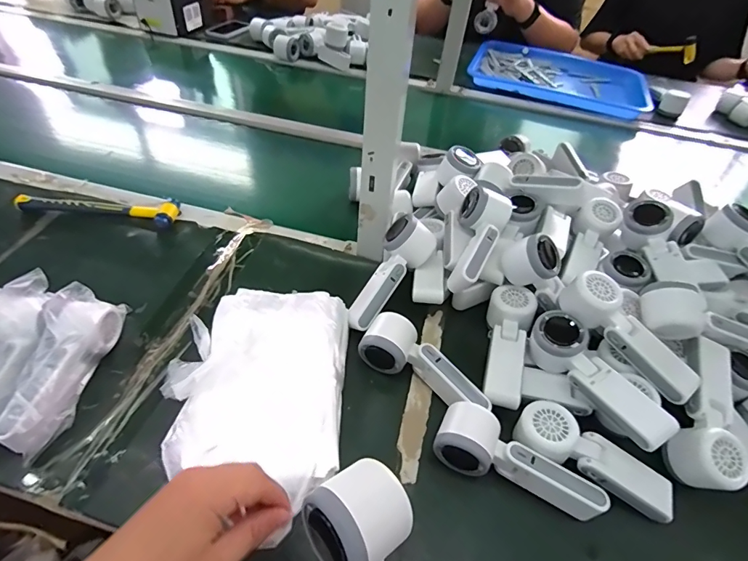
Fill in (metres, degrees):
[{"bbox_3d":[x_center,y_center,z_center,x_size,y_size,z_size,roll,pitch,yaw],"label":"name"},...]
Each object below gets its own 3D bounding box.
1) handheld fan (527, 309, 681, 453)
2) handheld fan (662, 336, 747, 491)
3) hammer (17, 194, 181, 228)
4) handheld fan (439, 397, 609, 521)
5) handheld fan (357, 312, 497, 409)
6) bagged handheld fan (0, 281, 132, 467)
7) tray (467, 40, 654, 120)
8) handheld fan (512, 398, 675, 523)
[{"bbox_3d":[0.242,0.108,0.468,0.053,0.053,0.166,-22,53,-24],"label":"handheld fan"},{"bbox_3d":[0.366,0.140,0.459,0.062,0.046,0.167,21,65,14],"label":"handheld fan"},{"bbox_3d":[-0.437,-0.114,0.672,0.238,0.025,0.054,3,47,-3],"label":"hammer"},{"bbox_3d":[0.146,0.187,0.432,0.164,0.044,0.061,22,49,14],"label":"handheld fan"},{"bbox_3d":[0.062,0.103,0.501,0.155,0.047,0.062,28,51,19],"label":"handheld fan"},{"bbox_3d":[-0.337,0.092,0.462,0.054,0.076,0.185,2,47,-3],"label":"bagged handheld fan"},{"bbox_3d":[0.521,-0.573,1.198,0.477,0.039,0.331,21,49,13],"label":"tray"},{"bbox_3d":[0.231,0.185,0.440,0.165,0.039,0.052,30,52,4],"label":"handheld fan"}]

